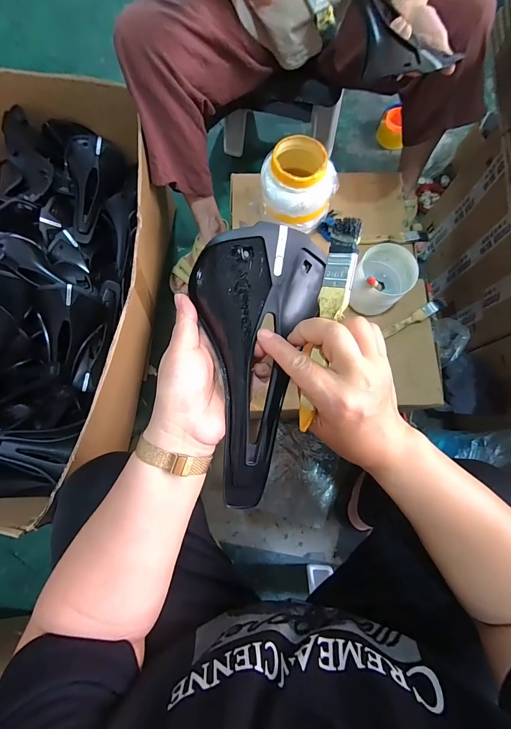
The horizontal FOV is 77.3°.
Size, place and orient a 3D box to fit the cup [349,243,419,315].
[{"bbox_3d":[0.218,-0.143,0.567,0.088,0.098,0.092,0,76,-1],"label":"cup"}]

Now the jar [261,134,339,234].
[{"bbox_3d":[0.073,-0.318,0.580,0.119,0.107,0.120,0,76,-1],"label":"jar"}]

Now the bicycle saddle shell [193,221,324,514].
[{"bbox_3d":[-0.003,0.004,0.275,0.107,0.035,0.233,4,92,0],"label":"bicycle saddle shell"}]

